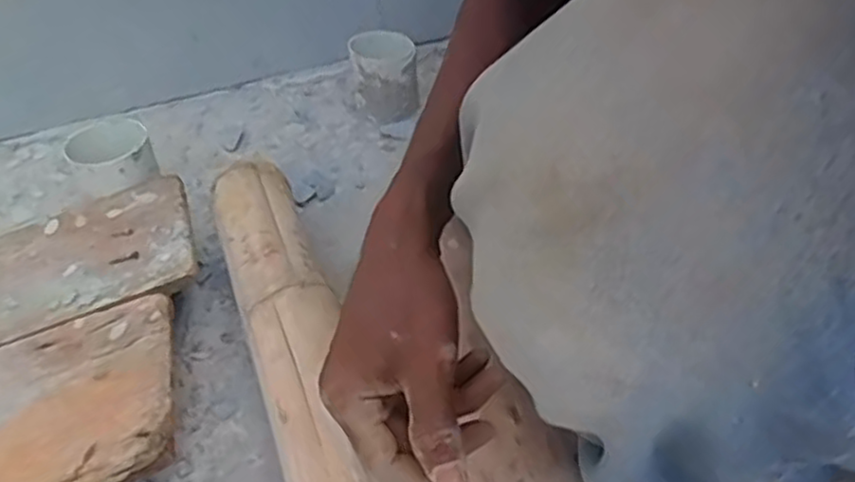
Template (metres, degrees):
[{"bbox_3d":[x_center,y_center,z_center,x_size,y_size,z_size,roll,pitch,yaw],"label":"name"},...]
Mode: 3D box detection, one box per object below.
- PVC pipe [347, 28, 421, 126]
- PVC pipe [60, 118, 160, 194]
[{"bbox_3d":[-0.057,-0.219,0.977,0.079,0.111,0.085,-11,43,-7],"label":"PVC pipe"},{"bbox_3d":[-0.348,-0.097,0.781,0.083,0.046,0.073,-25,47,-21],"label":"PVC pipe"}]

